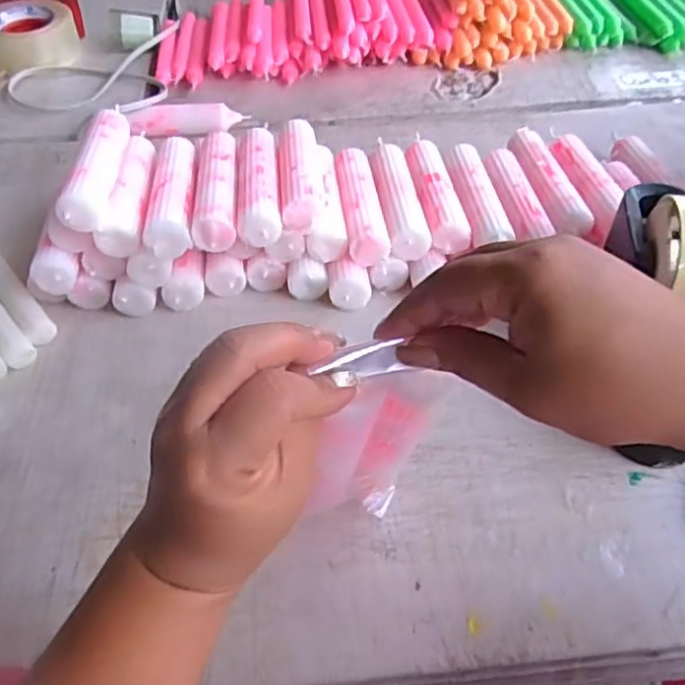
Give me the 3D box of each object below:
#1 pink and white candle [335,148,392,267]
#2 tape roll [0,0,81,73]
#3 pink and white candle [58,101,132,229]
[{"bbox_3d":[0.014,-0.124,0.584,0.033,0.025,0.139,-6,48,-4],"label":"pink and white candle"},{"bbox_3d":[-0.411,-0.407,0.883,0.115,0.055,0.115,0,48,0],"label":"tape roll"},{"bbox_3d":[-0.191,-0.143,0.529,0.027,0.026,0.142,-1,48,0],"label":"pink and white candle"}]

